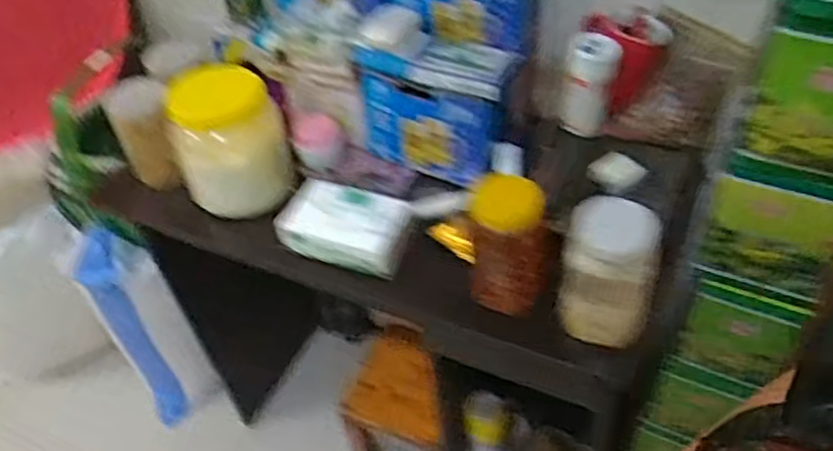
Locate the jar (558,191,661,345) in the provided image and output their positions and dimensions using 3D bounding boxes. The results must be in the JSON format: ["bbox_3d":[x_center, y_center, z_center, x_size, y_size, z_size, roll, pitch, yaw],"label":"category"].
[{"bbox_3d":[0.200,0.049,0.747,0.088,0.145,0.072,4,47,9],"label":"jar"}]

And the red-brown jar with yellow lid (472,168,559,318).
[{"bbox_3d":[0.108,0.025,0.794,0.086,0.153,0.074,9,48,14],"label":"red-brown jar with yellow lid"}]

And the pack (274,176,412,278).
[{"bbox_3d":[-0.085,-0.001,0.905,0.157,0.063,0.091,13,49,18],"label":"pack"}]

